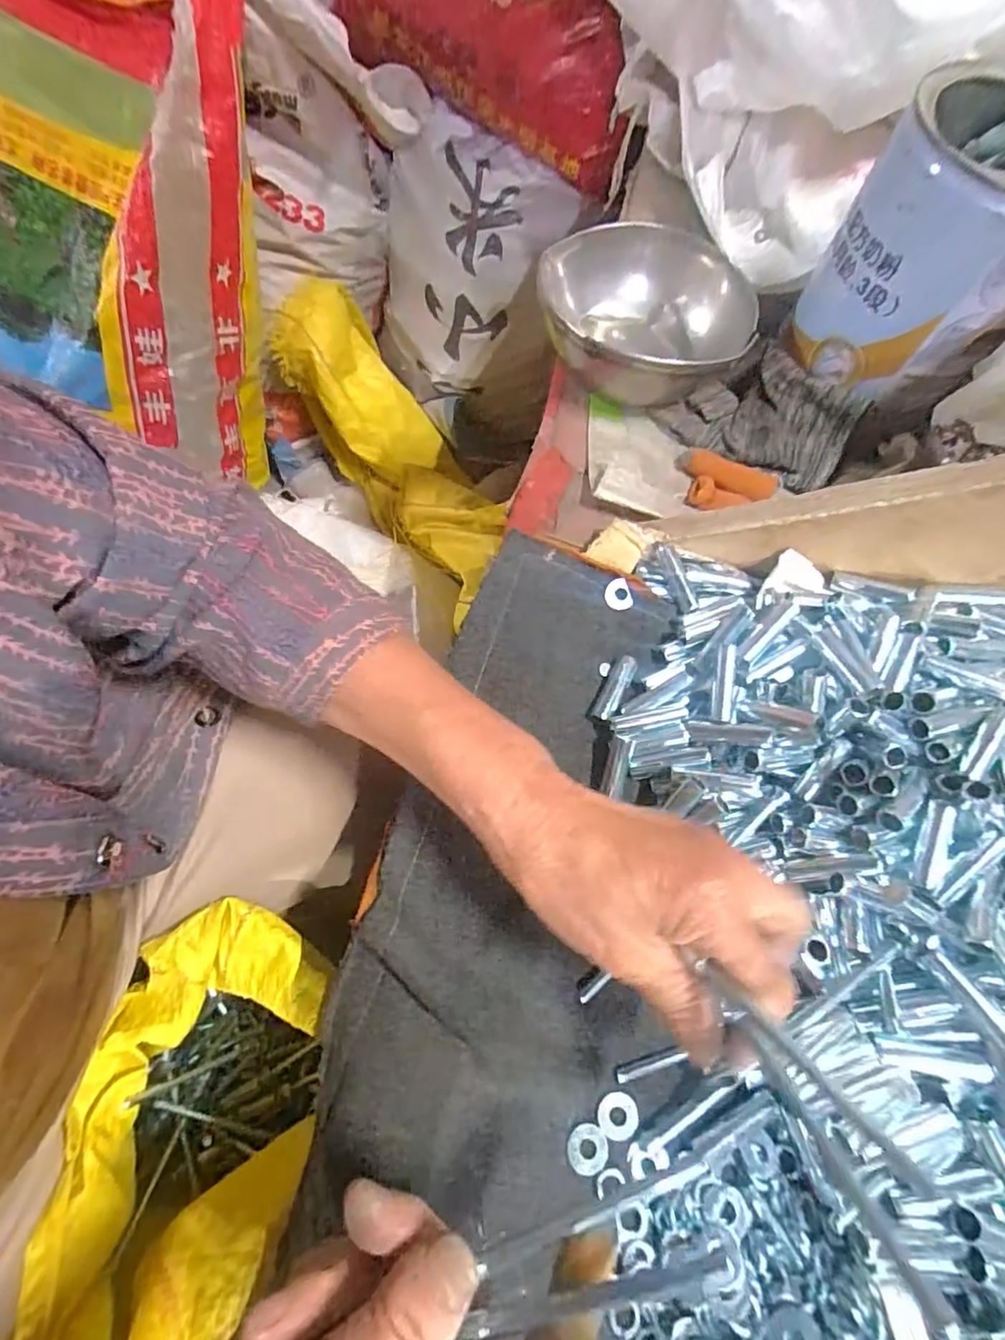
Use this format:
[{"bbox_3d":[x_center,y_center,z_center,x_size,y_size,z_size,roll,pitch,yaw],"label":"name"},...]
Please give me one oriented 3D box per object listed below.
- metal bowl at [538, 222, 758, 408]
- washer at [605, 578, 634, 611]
[{"bbox_3d":[0.096,-0.244,0.404,0.136,0.057,0.139,-13,71,-12],"label":"metal bowl"},{"bbox_3d":[0.070,-0.045,0.346,0.016,0.004,0.018,-25,98,-2],"label":"washer"}]

